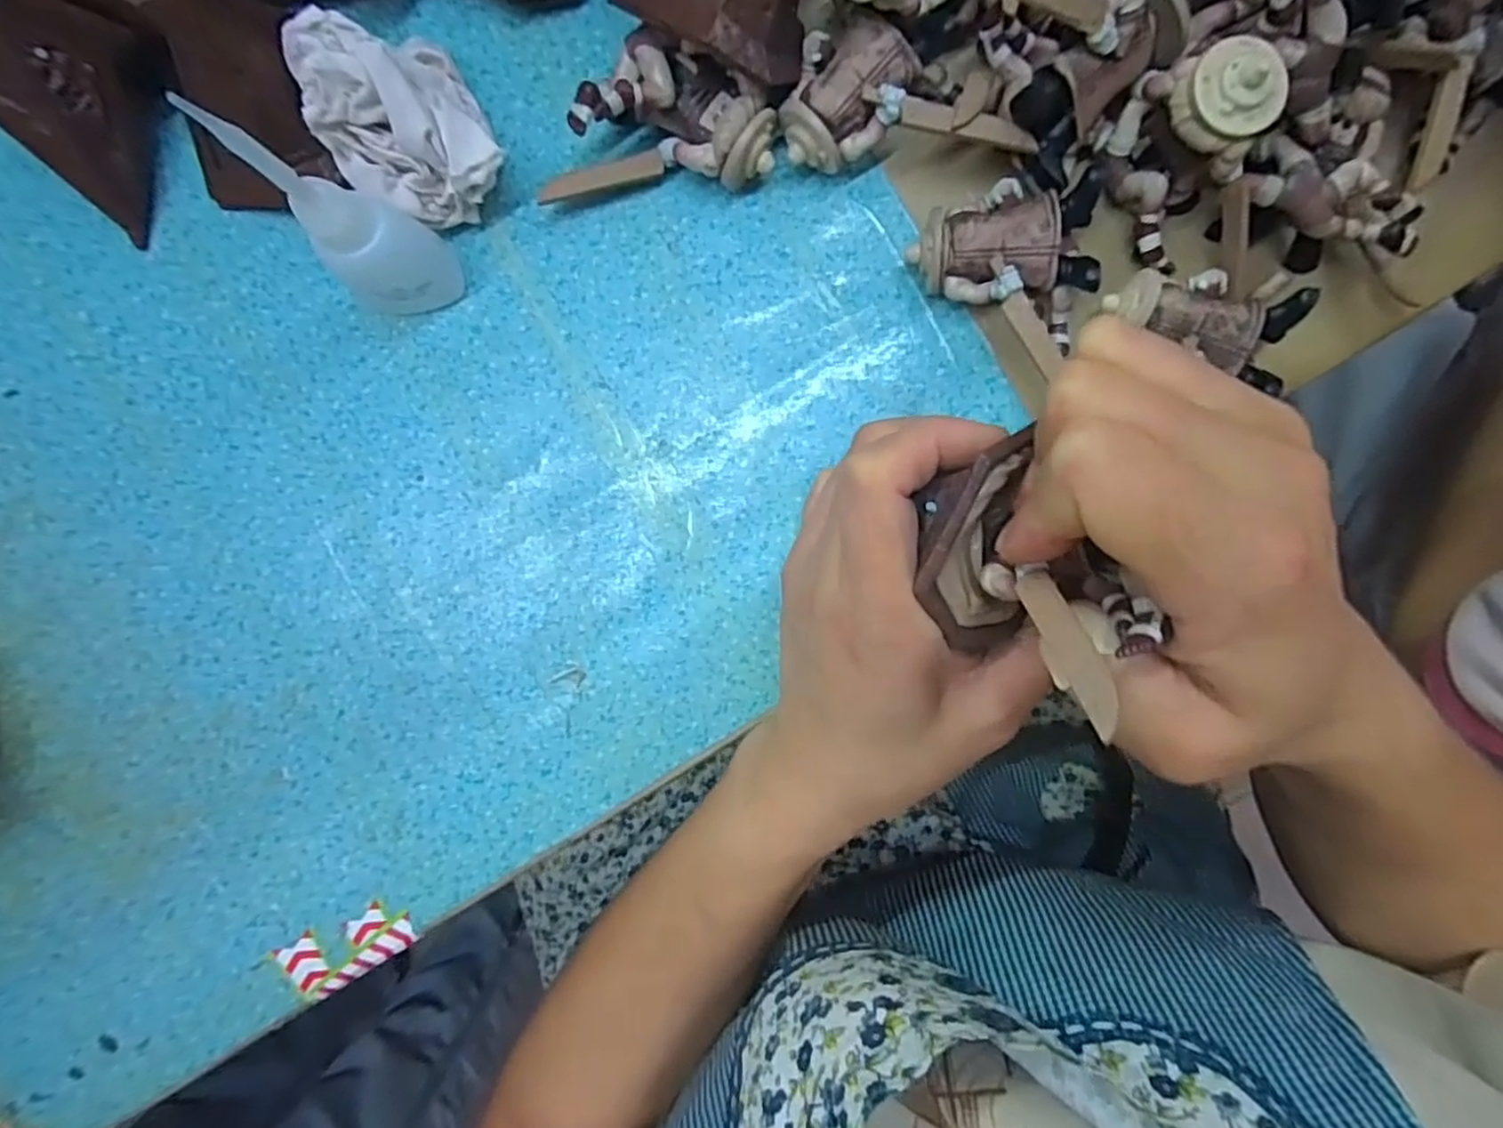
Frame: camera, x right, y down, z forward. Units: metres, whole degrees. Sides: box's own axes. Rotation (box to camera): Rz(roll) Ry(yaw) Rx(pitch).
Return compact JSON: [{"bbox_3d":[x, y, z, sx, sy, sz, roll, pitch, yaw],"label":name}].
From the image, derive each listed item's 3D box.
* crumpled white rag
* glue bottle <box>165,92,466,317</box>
[{"bbox_3d":[-0.116,-0.147,0.229,0.048,0.051,0.061,-30,92,2],"label":"crumpled white rag"},{"bbox_3d":[-0.121,-0.100,0.208,0.025,0.097,0.030,28,93,0],"label":"glue bottle"}]

